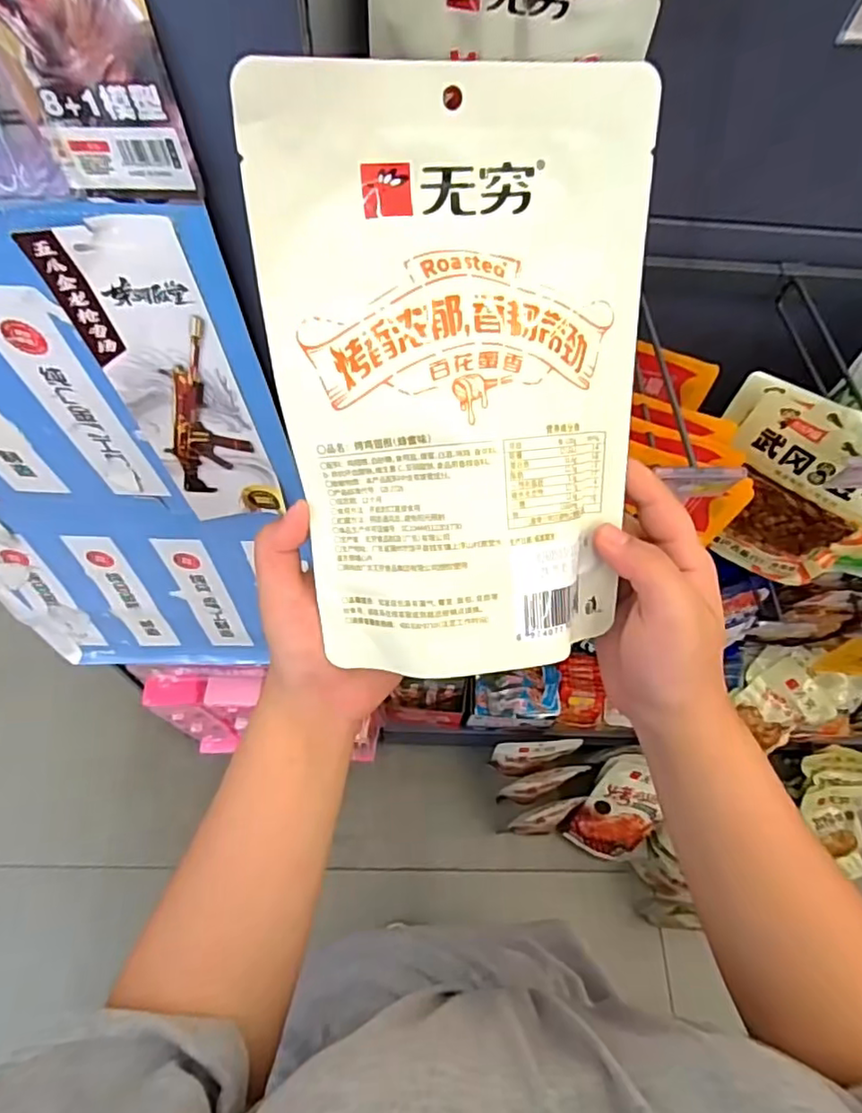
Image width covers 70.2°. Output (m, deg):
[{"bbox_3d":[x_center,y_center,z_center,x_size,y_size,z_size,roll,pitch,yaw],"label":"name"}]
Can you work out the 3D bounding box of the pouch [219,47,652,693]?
[{"bbox_3d":[0.019,-0.070,0.270,0.160,0.027,0.242,-8,103,-7],"label":"pouch"}]

